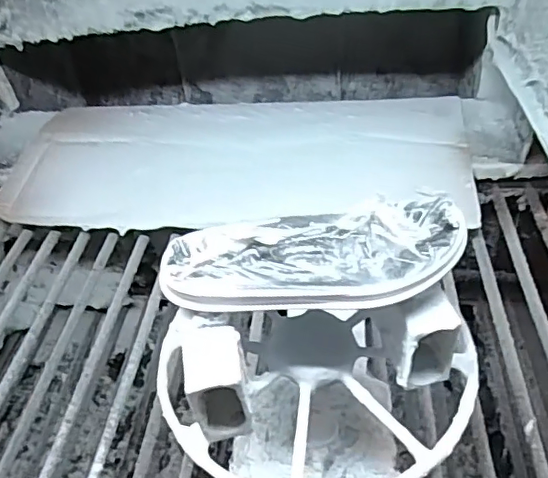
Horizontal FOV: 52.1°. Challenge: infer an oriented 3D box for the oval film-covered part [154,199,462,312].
[{"bbox_3d":[0.031,0.014,0.427,0.225,0.031,0.087,-6,42,0],"label":"oval film-covered part"}]

